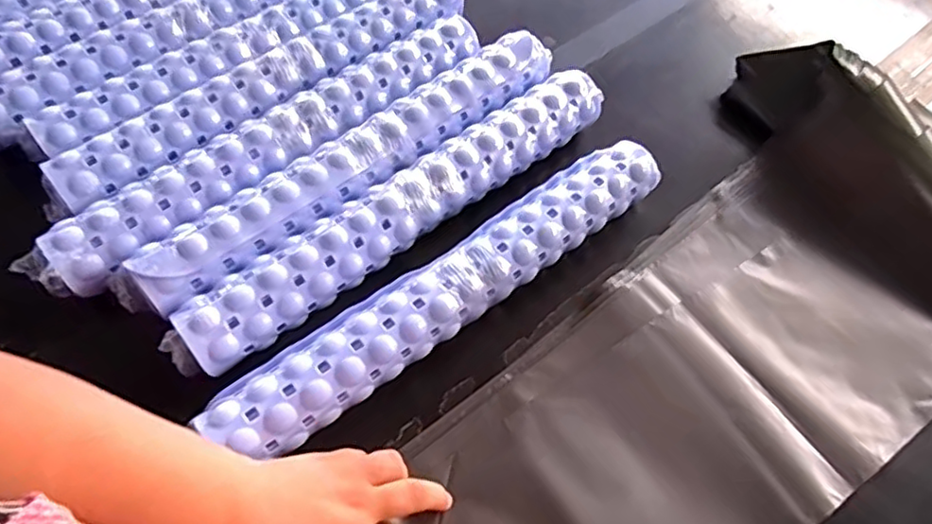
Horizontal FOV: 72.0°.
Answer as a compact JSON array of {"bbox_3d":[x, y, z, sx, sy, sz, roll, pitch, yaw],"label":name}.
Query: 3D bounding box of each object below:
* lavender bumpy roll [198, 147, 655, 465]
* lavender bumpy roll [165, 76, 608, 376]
[{"bbox_3d":[-0.012,0.024,0.552,0.457,0.054,0.069,-34,68,-22],"label":"lavender bumpy roll"},{"bbox_3d":[-0.052,-0.053,0.593,0.472,0.055,0.065,-36,68,-22],"label":"lavender bumpy roll"}]

